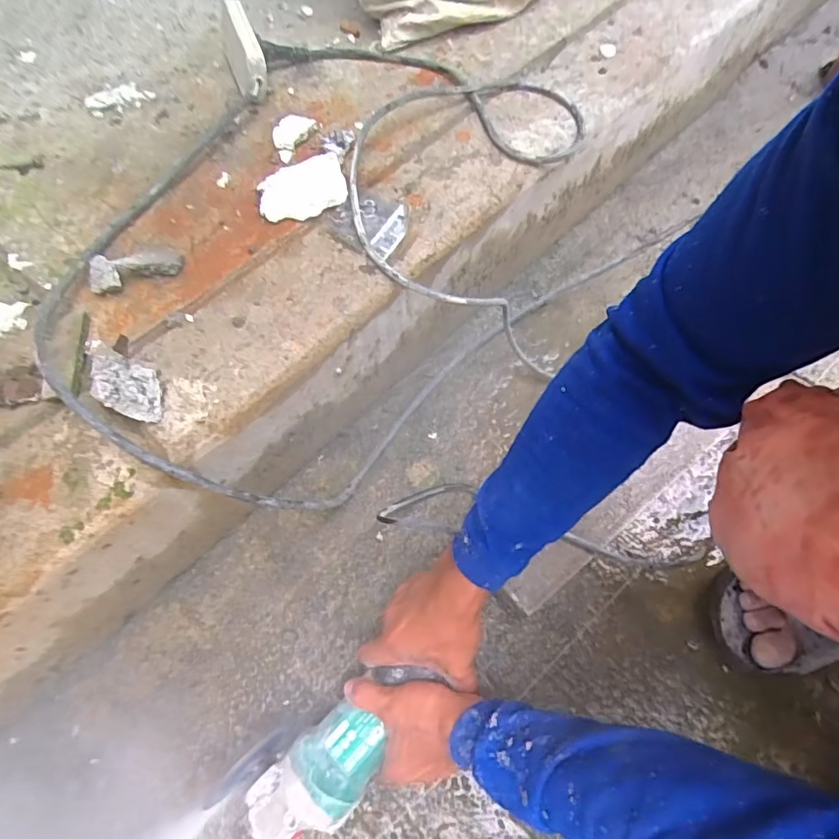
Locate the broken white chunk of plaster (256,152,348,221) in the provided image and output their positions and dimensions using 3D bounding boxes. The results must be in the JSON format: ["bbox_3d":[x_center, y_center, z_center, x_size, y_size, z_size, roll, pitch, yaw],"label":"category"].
[{"bbox_3d":[-0.123,-0.242,0.530,0.090,0.032,0.051,-21,68,-9],"label":"broken white chunk of plaster"}]

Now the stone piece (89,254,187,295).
[{"bbox_3d":[-0.276,-0.145,0.493,0.081,0.023,0.034,-12,67,-5],"label":"stone piece"}]

